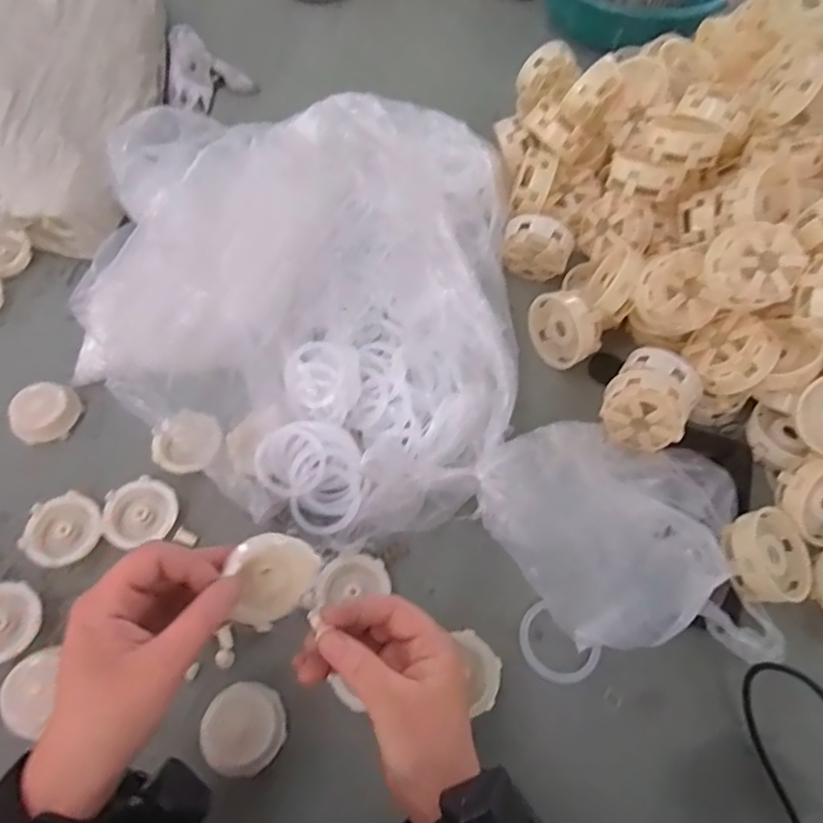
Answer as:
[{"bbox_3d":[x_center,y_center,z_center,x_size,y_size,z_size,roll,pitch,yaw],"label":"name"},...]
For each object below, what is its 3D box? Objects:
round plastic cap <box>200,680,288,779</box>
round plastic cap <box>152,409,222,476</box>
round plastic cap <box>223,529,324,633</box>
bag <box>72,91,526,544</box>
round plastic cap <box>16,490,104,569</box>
[{"bbox_3d":[-0.111,0.209,0.398,0.052,0.025,0.053,1,62,-2],"label":"round plastic cap"},{"bbox_3d":[-0.184,0.027,0.501,0.054,0.017,0.050,1,62,-2],"label":"round plastic cap"},{"bbox_3d":[-0.076,0.093,0.337,0.044,0.018,0.054,-3,96,-40],"label":"round plastic cap"},{"bbox_3d":[-0.079,-0.130,0.498,0.362,0.149,0.397,15,62,6],"label":"bag"},{"bbox_3d":[-0.267,0.089,0.461,0.054,0.009,0.055,0,67,0],"label":"round plastic cap"}]

